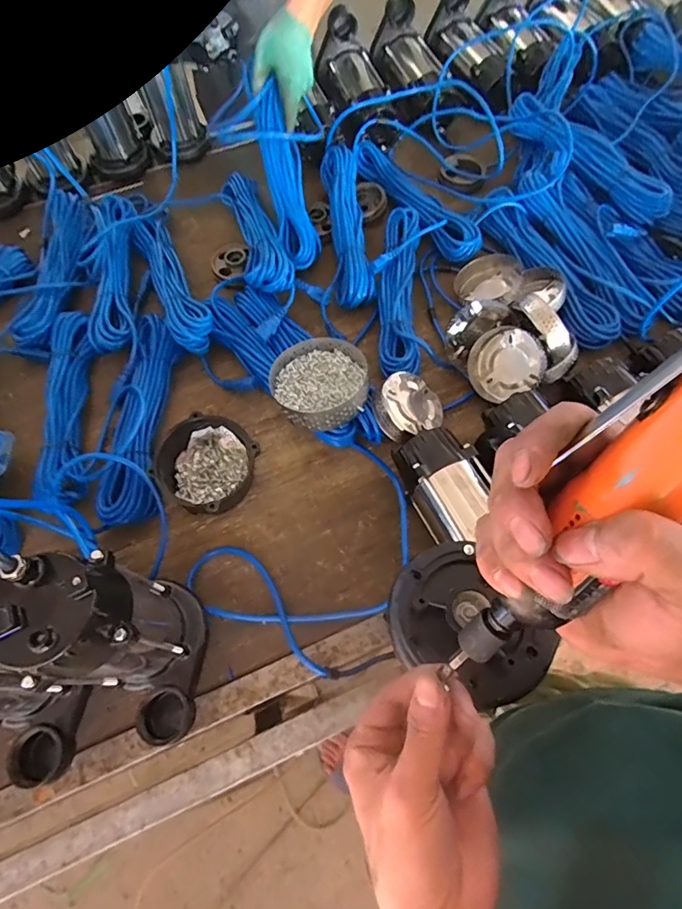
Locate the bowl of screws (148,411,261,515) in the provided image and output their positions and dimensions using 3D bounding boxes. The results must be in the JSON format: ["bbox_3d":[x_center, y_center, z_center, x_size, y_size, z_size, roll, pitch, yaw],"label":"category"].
[{"bbox_3d":[-0.182,0.017,0.649,0.126,0.084,0.122,-1,64,2],"label":"bowl of screws"}]

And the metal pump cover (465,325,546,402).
[{"bbox_3d":[0.238,-0.131,0.691,0.030,0.102,0.105,-13,58,-41],"label":"metal pump cover"}]

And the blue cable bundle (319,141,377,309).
[{"bbox_3d":[0.010,-0.414,0.835,0.072,0.040,0.343,-6,64,-1],"label":"blue cable bundle"}]

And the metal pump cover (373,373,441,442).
[{"bbox_3d":[0.094,-0.065,0.671,0.101,0.046,0.106,8,61,-26],"label":"metal pump cover"}]

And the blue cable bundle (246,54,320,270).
[{"bbox_3d":[-0.098,-0.484,0.820,0.060,0.032,0.305,-15,98,-5],"label":"blue cable bundle"}]

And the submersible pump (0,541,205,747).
[{"bbox_3d":[-0.209,0.181,0.439,0.099,0.239,0.162,-6,64,-1],"label":"submersible pump"}]

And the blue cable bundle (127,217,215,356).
[{"bbox_3d":[-0.291,-0.301,0.807,0.071,0.064,0.344,-26,66,-10],"label":"blue cable bundle"}]

